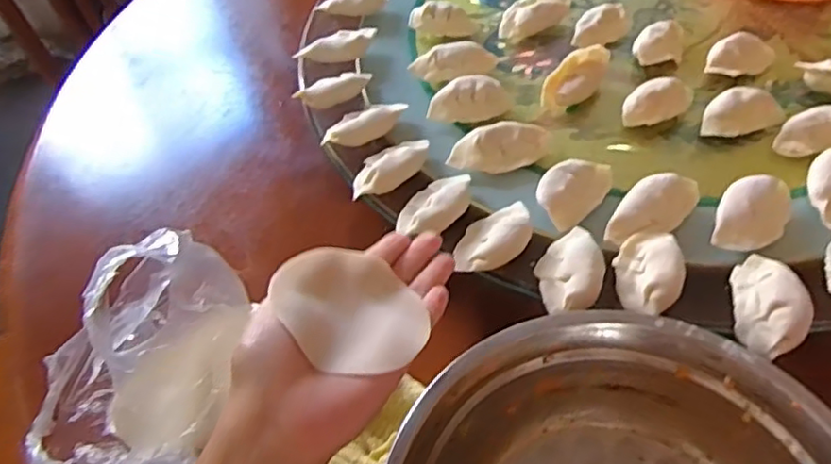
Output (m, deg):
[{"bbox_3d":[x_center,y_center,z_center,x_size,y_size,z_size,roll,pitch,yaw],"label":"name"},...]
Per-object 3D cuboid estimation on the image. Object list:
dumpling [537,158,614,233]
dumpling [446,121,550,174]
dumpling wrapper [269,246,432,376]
[{"bbox_3d":[0.113,-0.029,0.453,0.038,0.022,0.063,36,61,29],"label":"dumpling"},{"bbox_3d":[0.065,-0.065,0.487,0.078,0.020,0.035,-11,50,-4],"label":"dumpling"},{"bbox_3d":[-0.032,0.037,0.311,0.077,0.008,0.073,2,41,-33],"label":"dumpling wrapper"}]

